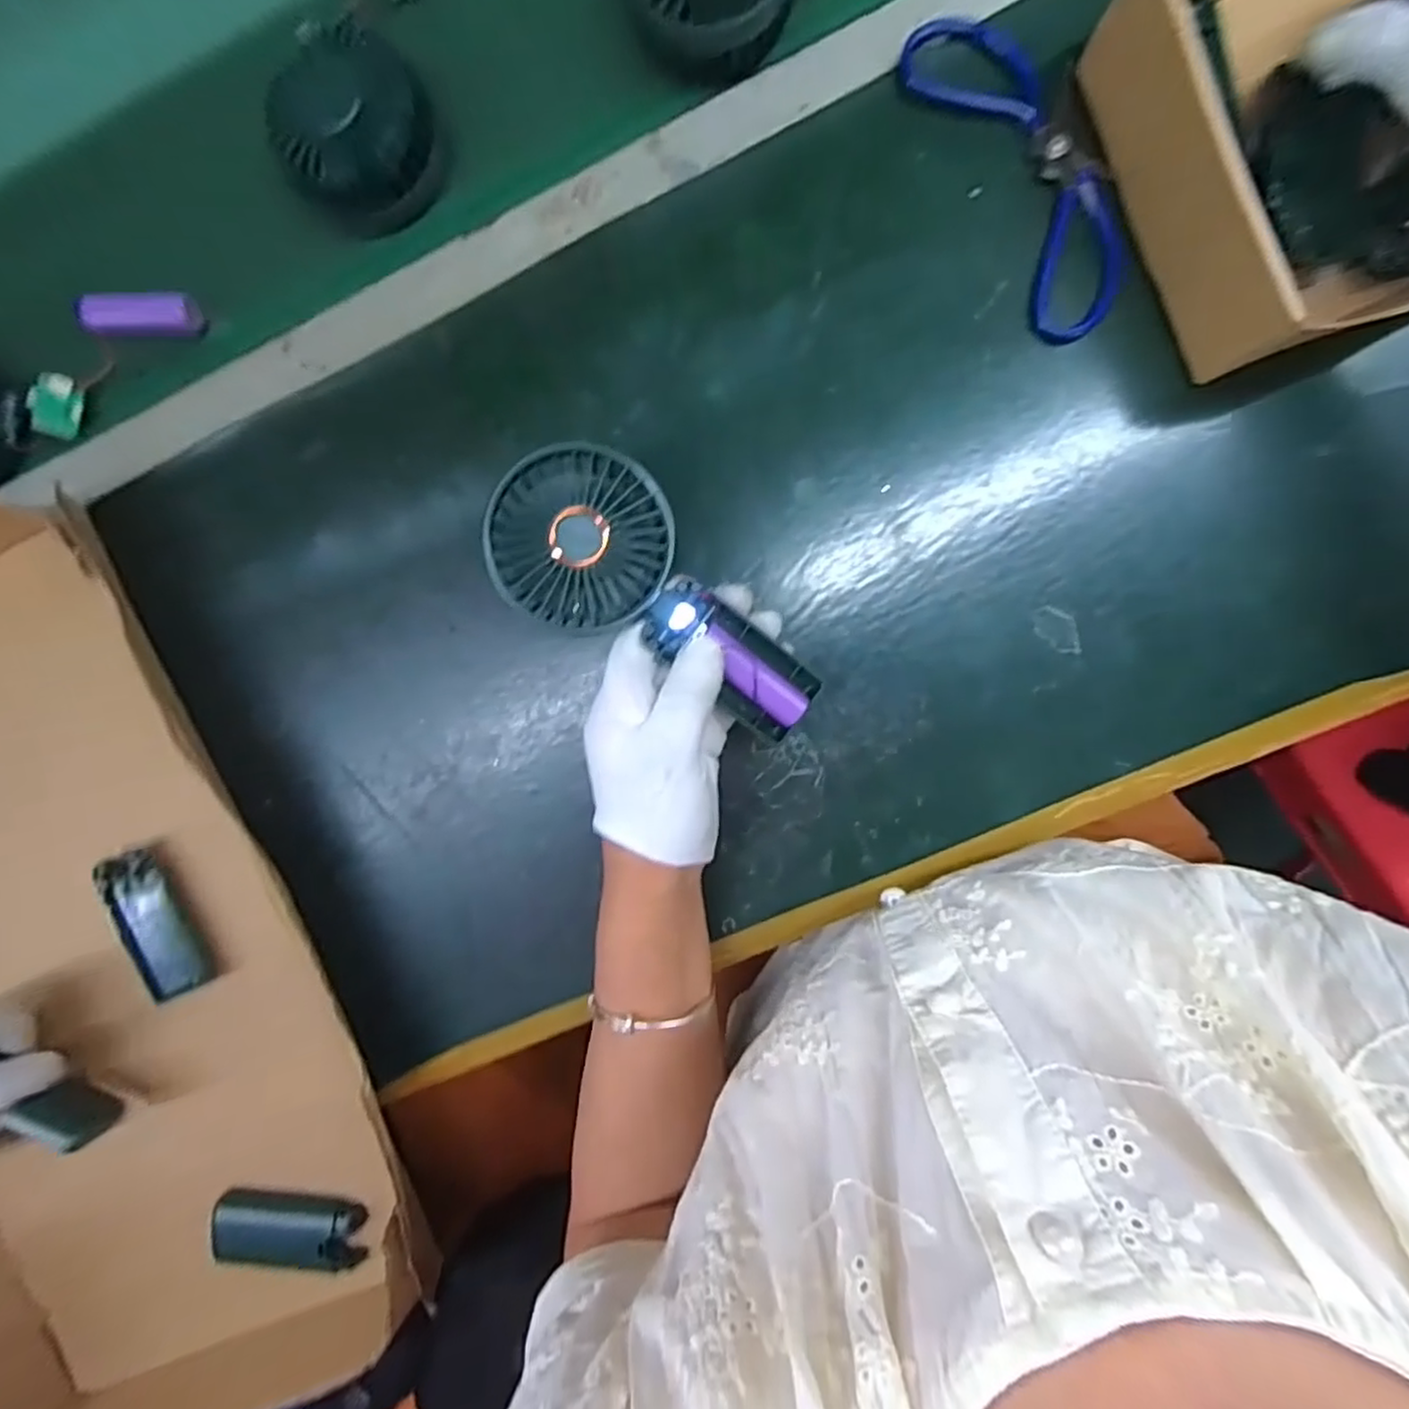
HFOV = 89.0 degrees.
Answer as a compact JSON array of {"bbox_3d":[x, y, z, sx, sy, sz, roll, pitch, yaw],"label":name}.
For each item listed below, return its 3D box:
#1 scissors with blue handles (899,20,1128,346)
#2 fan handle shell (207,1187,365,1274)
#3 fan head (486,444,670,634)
[{"bbox_3d":[0.163,-0.270,0.363,0.056,0.022,0.168,-30,90,7],"label":"scissors with blue handles"},{"bbox_3d":[-0.257,0.328,0.444,0.096,0.016,0.045,-2,93,6],"label":"fan handle shell"},{"bbox_3d":[-0.059,-0.079,0.343,0.085,0.030,0.082,0,93,6],"label":"fan head"}]

